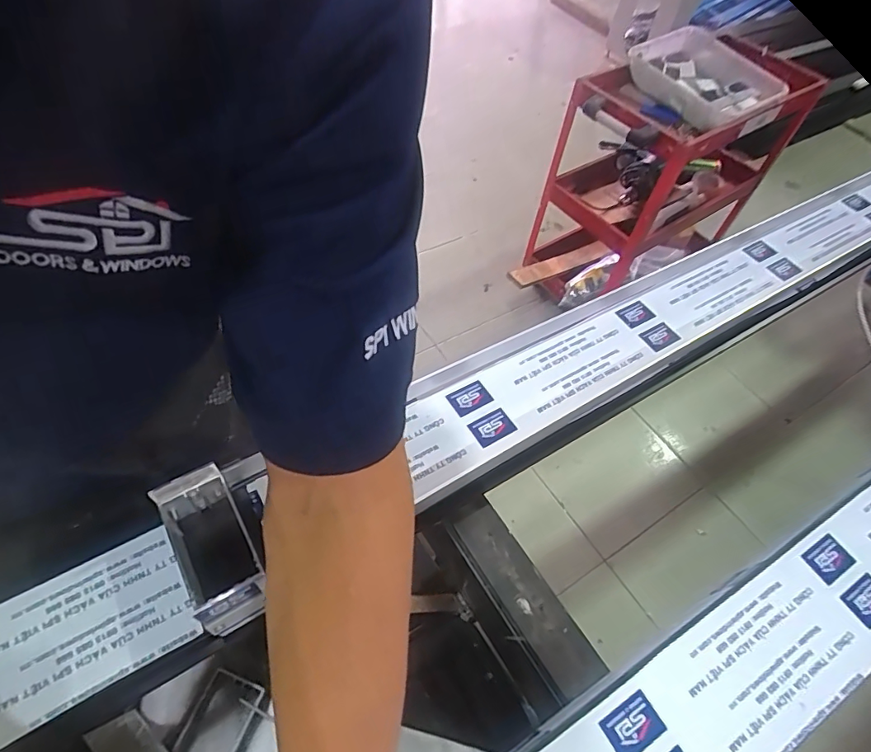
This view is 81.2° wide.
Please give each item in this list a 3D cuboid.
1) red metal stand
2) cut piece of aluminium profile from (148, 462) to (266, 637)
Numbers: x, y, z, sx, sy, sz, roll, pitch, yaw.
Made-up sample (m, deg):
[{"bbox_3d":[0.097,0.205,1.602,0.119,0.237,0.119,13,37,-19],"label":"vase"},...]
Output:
[{"bbox_3d":[0.711,-0.643,1.650,0.809,0.622,0.414,-33,64,-25],"label":"red metal stand"},{"bbox_3d":[-0.174,0.137,0.404,0.059,0.049,0.118,-26,61,-21],"label":"cut piece of aluminium profile"}]

